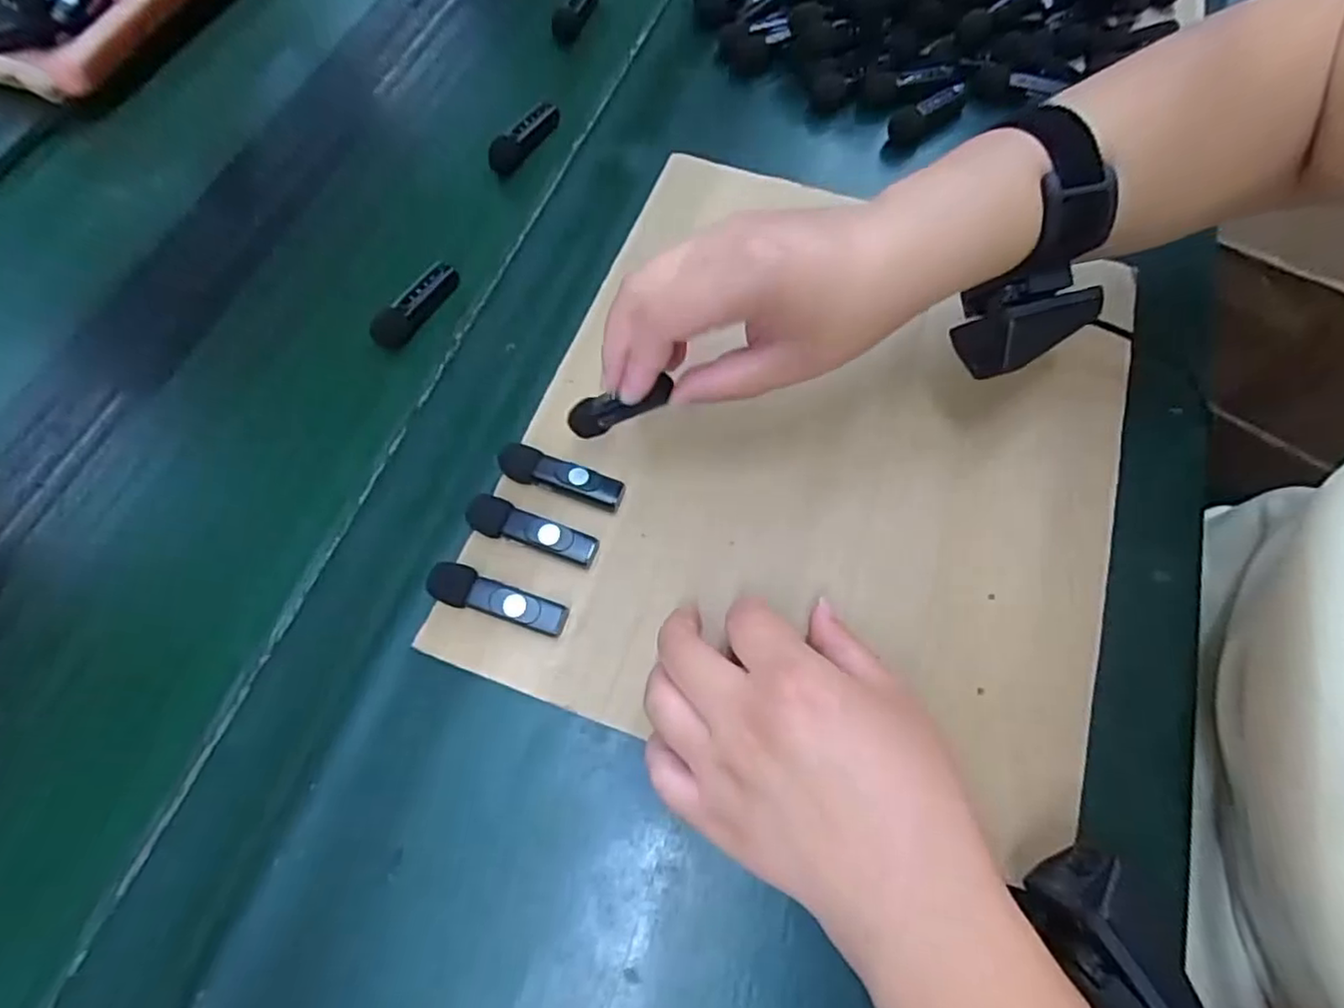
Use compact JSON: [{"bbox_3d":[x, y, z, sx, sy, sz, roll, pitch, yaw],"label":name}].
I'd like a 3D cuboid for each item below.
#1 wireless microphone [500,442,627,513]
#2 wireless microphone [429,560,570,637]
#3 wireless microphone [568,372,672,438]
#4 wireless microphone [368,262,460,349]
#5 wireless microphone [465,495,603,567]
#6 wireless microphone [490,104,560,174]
[{"bbox_3d":[-0.056,-0.013,0.330,0.063,0.017,0.018,18,67,12],"label":"wireless microphone"},{"bbox_3d":[-0.080,0.045,0.304,0.065,0.018,0.018,16,67,11],"label":"wireless microphone"},{"bbox_3d":[-0.025,-0.045,0.306,0.063,0.011,0.018,-8,59,41],"label":"wireless microphone"},{"bbox_3d":[-0.154,-0.119,0.394,0.016,0.020,0.064,28,70,16],"label":"wireless microphone"},{"bbox_3d":[-0.068,0.014,0.319,0.064,0.016,0.018,16,67,11],"label":"wireless microphone"},{"bbox_3d":[-0.102,-0.255,0.453,0.018,0.022,0.069,26,69,13],"label":"wireless microphone"}]

